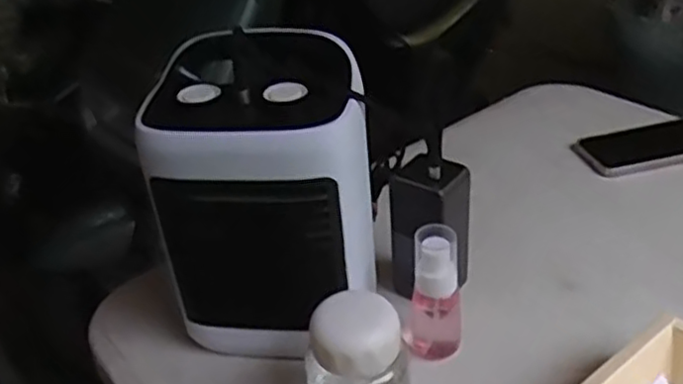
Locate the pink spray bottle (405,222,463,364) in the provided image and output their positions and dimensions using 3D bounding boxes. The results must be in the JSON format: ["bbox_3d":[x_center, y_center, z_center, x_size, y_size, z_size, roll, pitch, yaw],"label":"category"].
[{"bbox_3d":[0.074,0.086,0.558,0.044,0.121,0.033,0,33,10],"label":"pink spray bottle"}]

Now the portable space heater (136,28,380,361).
[{"bbox_3d":[-0.057,0.002,0.563,0.166,0.229,0.131,-2,33,6],"label":"portable space heater"}]

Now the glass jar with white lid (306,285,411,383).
[{"bbox_3d":[0.009,0.126,0.515,0.076,0.109,0.080,-8,33,-3],"label":"glass jar with white lid"}]

